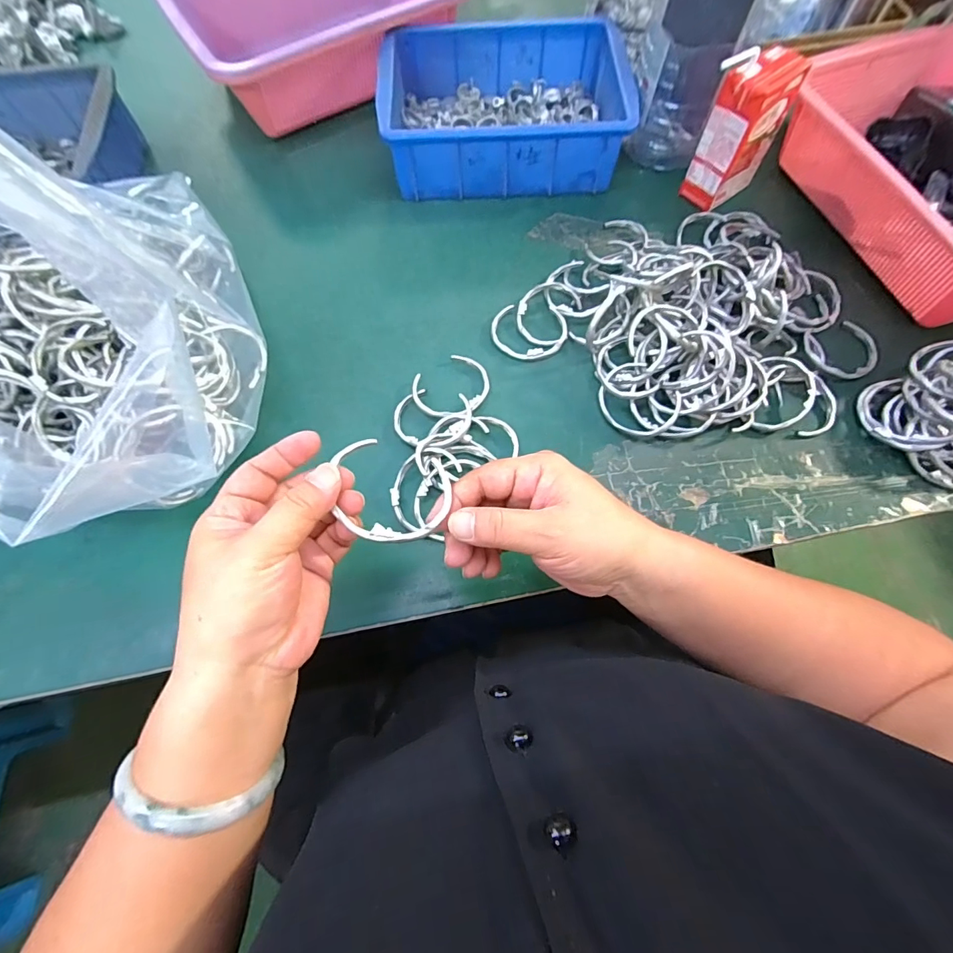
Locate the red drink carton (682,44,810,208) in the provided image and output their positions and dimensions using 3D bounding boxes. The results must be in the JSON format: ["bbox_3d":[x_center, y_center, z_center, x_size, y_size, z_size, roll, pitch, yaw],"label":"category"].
[{"bbox_3d":[0.244,-0.321,0.420,0.074,0.109,0.042,-32,73,-12],"label":"red drink carton"}]

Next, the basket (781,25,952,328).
[{"bbox_3d":[0.430,-0.270,0.409,0.220,0.081,0.303,-14,70,-6],"label":"basket"}]

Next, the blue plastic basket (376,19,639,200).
[{"bbox_3d":[0.029,-0.382,0.469,0.235,0.068,0.163,-1,69,-1],"label":"blue plastic basket"}]

